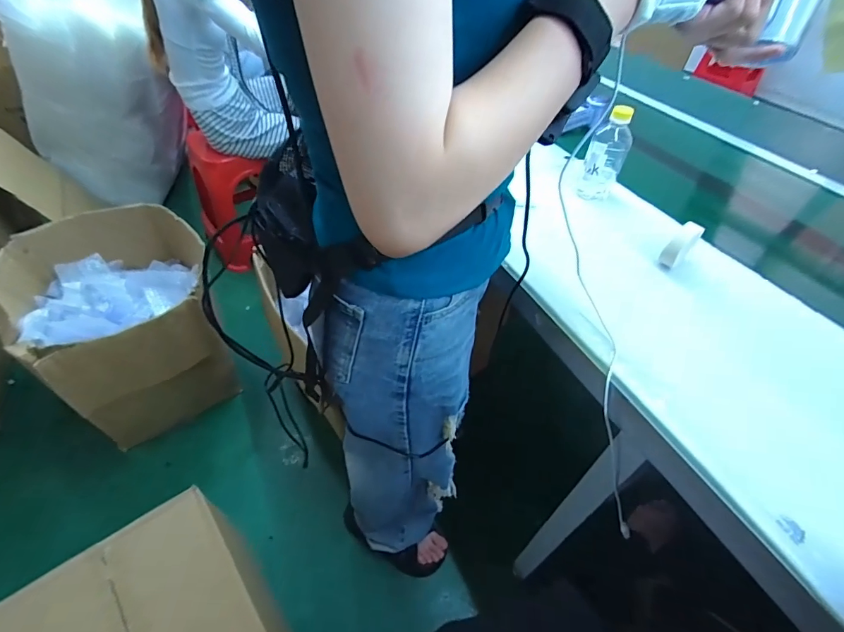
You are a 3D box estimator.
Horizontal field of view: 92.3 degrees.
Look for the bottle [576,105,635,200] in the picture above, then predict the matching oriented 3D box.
[{"bbox_3d":[0.311,-0.272,0.691,0.060,0.148,0.058,22,50,16],"label":"bottle"}]

